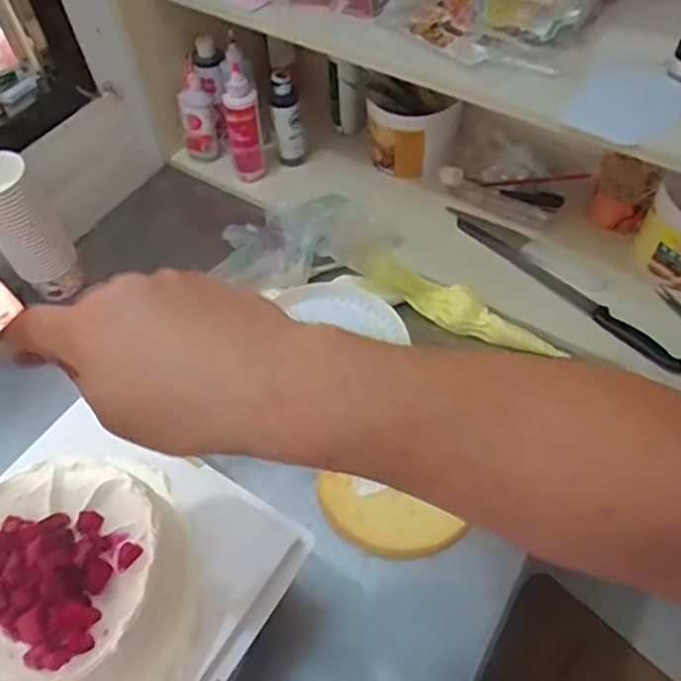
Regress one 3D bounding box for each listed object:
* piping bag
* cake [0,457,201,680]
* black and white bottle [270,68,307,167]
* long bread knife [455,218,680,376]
[{"bbox_3d":[0.159,-0.042,0.813,0.277,0.072,0.061,26,58,6],"label":"piping bag"},{"bbox_3d":[-0.215,0.186,0.481,0.187,0.076,0.193,-2,54,2],"label":"cake"},{"bbox_3d":[-0.081,-0.333,0.961,0.046,0.153,0.043,-5,54,-1],"label":"black and white bottle"},{"bbox_3d":[0.298,-0.072,0.838,0.031,0.013,0.357,-36,59,-21],"label":"long bread knife"}]

